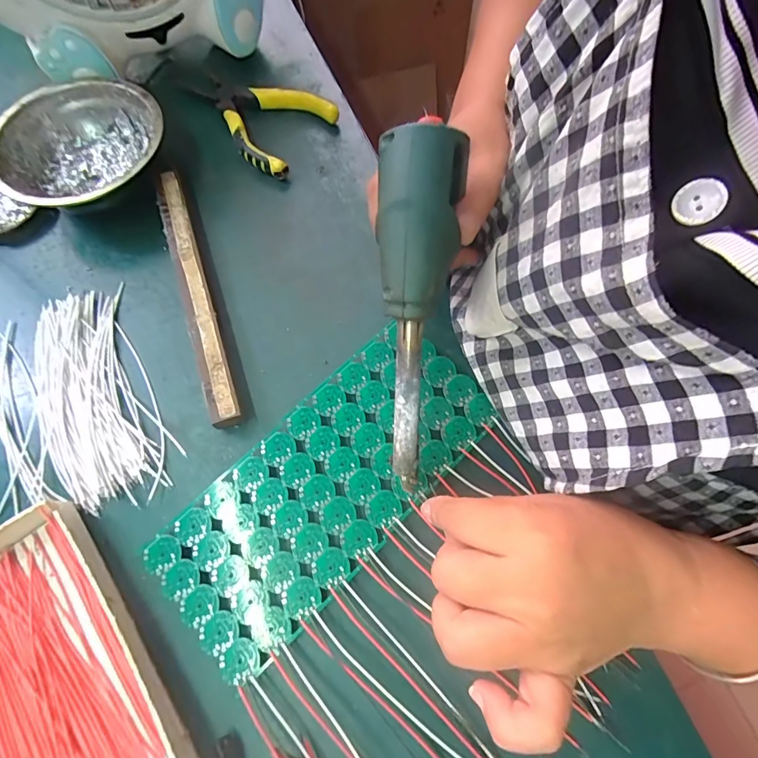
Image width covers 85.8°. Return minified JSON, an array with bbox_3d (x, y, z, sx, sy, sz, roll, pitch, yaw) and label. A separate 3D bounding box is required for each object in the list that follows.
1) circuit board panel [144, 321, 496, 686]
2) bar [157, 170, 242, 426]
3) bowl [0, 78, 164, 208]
[{"bbox_3d":[-0.032,0.061,0.252,0.093,0.004,0.213,43,77,15],"label":"circuit board panel"},{"bbox_3d":[-0.131,-0.063,0.295,0.019,0.020,0.203,-20,72,-6],"label":"bar"},{"bbox_3d":[-0.231,-0.178,0.327,0.124,0.041,0.124,0,71,1],"label":"bowl"}]

